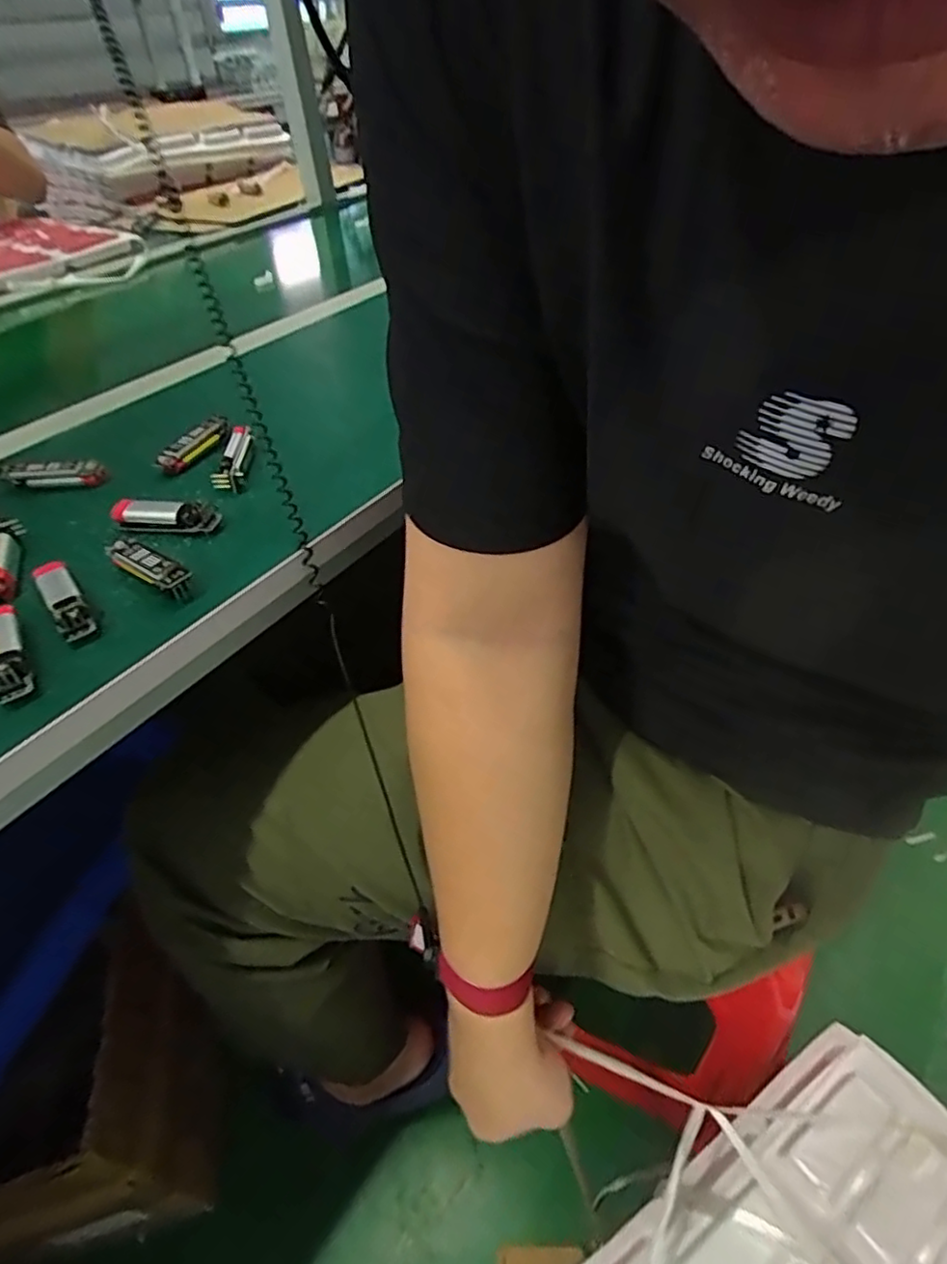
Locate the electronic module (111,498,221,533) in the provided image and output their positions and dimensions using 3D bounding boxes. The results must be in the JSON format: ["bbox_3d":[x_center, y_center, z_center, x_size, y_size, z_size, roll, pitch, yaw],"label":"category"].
[{"bbox_3d":[-0.190,-0.072,0.399,0.060,0.018,0.013,-1,43,5],"label":"electronic module"}]

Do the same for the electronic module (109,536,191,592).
[{"bbox_3d":[-0.183,-0.037,0.363,0.061,0.014,0.020,28,53,31],"label":"electronic module"}]

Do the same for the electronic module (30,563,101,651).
[{"bbox_3d":[-0.216,-0.018,0.342,0.017,0.011,0.064,-30,61,-24],"label":"electronic module"}]

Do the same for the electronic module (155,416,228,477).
[{"bbox_3d":[-0.201,-0.136,0.469,0.010,0.016,0.067,12,46,18],"label":"electronic module"}]

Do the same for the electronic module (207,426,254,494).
[{"bbox_3d":[-0.163,-0.119,0.448,0.018,0.019,0.064,-6,43,0],"label":"electronic module"}]

